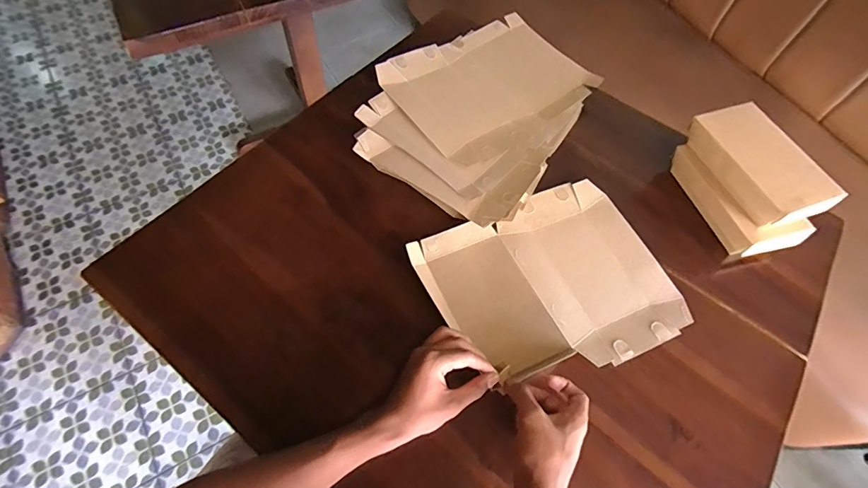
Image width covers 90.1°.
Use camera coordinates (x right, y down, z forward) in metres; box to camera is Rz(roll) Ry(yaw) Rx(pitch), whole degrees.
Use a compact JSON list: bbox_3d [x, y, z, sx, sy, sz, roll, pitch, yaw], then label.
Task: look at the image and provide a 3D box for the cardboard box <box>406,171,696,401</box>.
[{"bbox_3d":[0.158,0.050,0.572,0.308,0.023,0.243,-21,65,-15],"label":"cardboard box"}]

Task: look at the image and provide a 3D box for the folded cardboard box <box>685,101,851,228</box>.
[{"bbox_3d":[0.459,-0.112,0.611,0.108,0.043,0.184,-18,64,-13],"label":"folded cardboard box"}]

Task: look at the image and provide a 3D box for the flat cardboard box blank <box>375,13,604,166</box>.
[{"bbox_3d":[0.092,-0.273,0.730,0.313,0.018,0.241,-33,68,-20],"label":"flat cardboard box blank"}]

